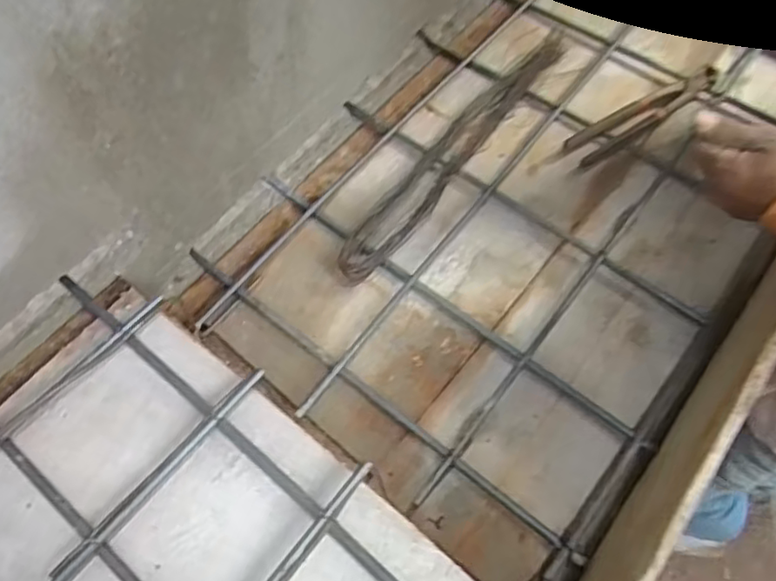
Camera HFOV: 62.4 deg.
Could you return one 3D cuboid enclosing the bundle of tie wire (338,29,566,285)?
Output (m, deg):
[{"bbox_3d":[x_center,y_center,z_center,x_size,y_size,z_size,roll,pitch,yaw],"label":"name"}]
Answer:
[{"bbox_3d":[0.083,-0.177,0.769,0.054,0.027,0.438,33,69,17],"label":"bundle of tie wire"}]

